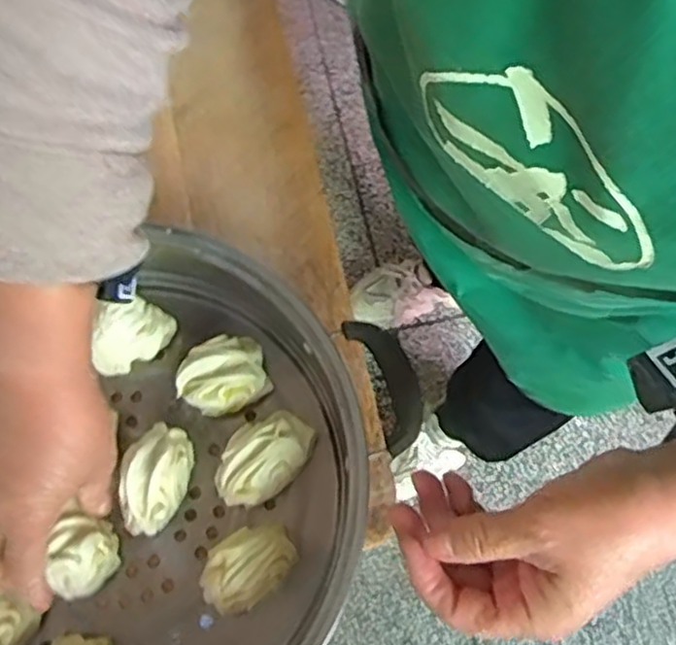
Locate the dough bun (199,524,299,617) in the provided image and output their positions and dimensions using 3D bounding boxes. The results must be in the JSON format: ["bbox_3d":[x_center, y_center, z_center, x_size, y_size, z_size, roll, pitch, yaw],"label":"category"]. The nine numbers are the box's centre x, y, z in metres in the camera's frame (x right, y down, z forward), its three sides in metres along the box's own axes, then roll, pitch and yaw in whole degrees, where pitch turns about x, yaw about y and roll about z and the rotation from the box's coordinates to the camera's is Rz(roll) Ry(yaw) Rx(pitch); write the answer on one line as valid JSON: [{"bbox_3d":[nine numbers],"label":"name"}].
[{"bbox_3d":[-0.054,0.147,0.431,0.058,0.043,0.043,-38,74,-12],"label":"dough bun"}]

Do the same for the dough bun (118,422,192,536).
[{"bbox_3d":[-0.114,0.099,0.449,0.039,0.042,0.068,15,71,6],"label":"dough bun"}]

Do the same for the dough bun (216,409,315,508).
[{"bbox_3d":[-0.048,0.086,0.454,0.070,0.038,0.045,-36,73,-12],"label":"dough bun"}]

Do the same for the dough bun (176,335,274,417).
[{"bbox_3d":[-0.077,0.035,0.475,0.059,0.037,0.051,-36,73,-12],"label":"dough bun"}]

